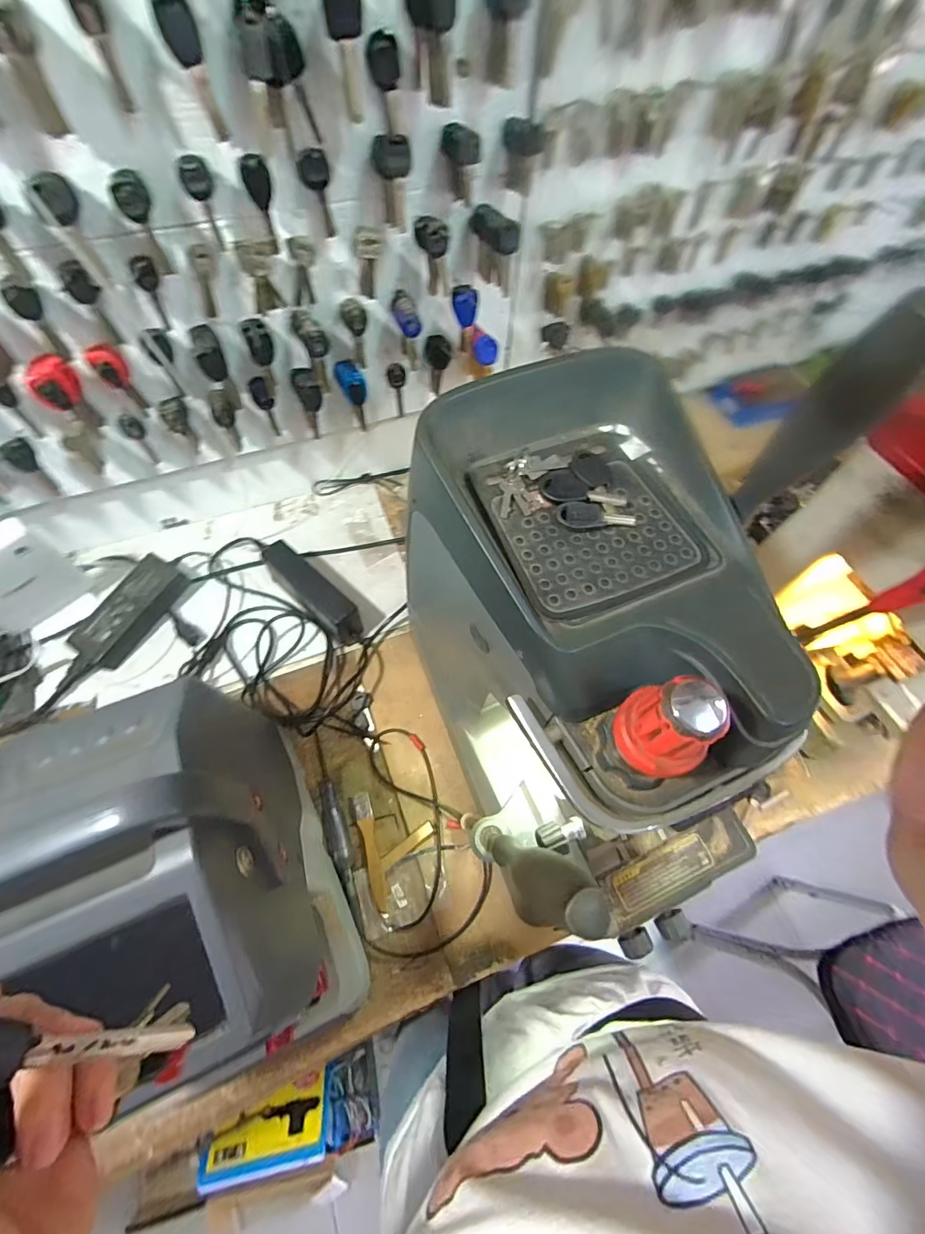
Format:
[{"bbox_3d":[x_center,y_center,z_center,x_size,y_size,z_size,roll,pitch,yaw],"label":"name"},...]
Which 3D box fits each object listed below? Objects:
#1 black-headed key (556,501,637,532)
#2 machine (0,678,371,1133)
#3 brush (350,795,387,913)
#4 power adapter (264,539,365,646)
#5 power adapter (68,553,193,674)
[{"bbox_3d":[0.088,-0.066,0.312,0.052,0.008,0.018,-2,63,-2],"label":"black-headed key"},{"bbox_3d":[-0.238,0.237,0.415,0.204,0.312,0.309,-24,66,-13],"label":"machine"},{"bbox_3d":[-0.110,0.277,0.566,0.022,0.011,0.129,-15,64,-9],"label":"brush"},{"bbox_3d":[-0.217,-0.034,0.693,0.170,0.076,0.047,38,68,16],"label":"power adapter"},{"bbox_3d":[-0.476,-0.005,0.679,0.069,0.052,0.175,27,66,12],"label":"power adapter"}]

